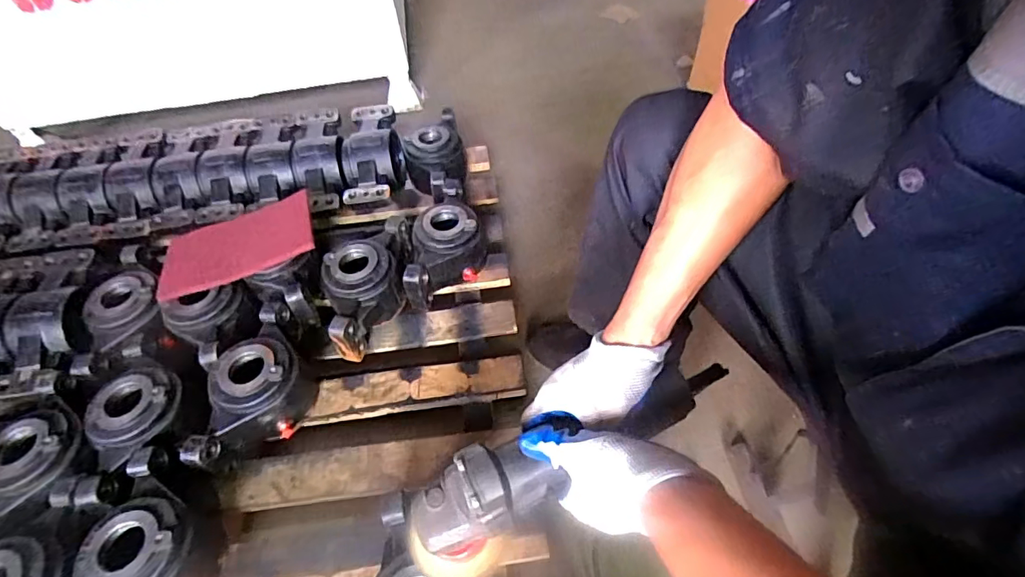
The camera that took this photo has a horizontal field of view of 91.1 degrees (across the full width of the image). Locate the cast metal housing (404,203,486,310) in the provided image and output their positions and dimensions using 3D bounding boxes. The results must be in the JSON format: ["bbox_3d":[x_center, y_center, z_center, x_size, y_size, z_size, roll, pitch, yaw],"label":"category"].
[{"bbox_3d":[-0.103,-0.056,0.814,0.110,0.101,0.164,-2,50,3],"label":"cast metal housing"}]

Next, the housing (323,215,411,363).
[{"bbox_3d":[-0.224,-0.006,0.780,0.117,0.099,0.208,-6,50,-1],"label":"housing"}]

